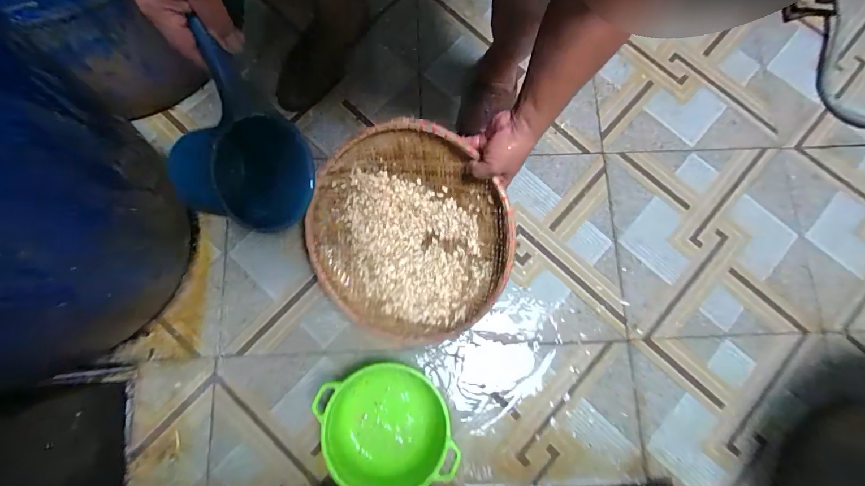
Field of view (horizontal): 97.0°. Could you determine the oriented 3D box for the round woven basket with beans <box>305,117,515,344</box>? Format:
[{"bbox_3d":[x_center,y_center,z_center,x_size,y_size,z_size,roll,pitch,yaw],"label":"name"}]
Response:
[{"bbox_3d":[-0.046,-0.011,0.650,0.352,0.069,0.348,4,103,19],"label":"round woven basket with beans"}]

